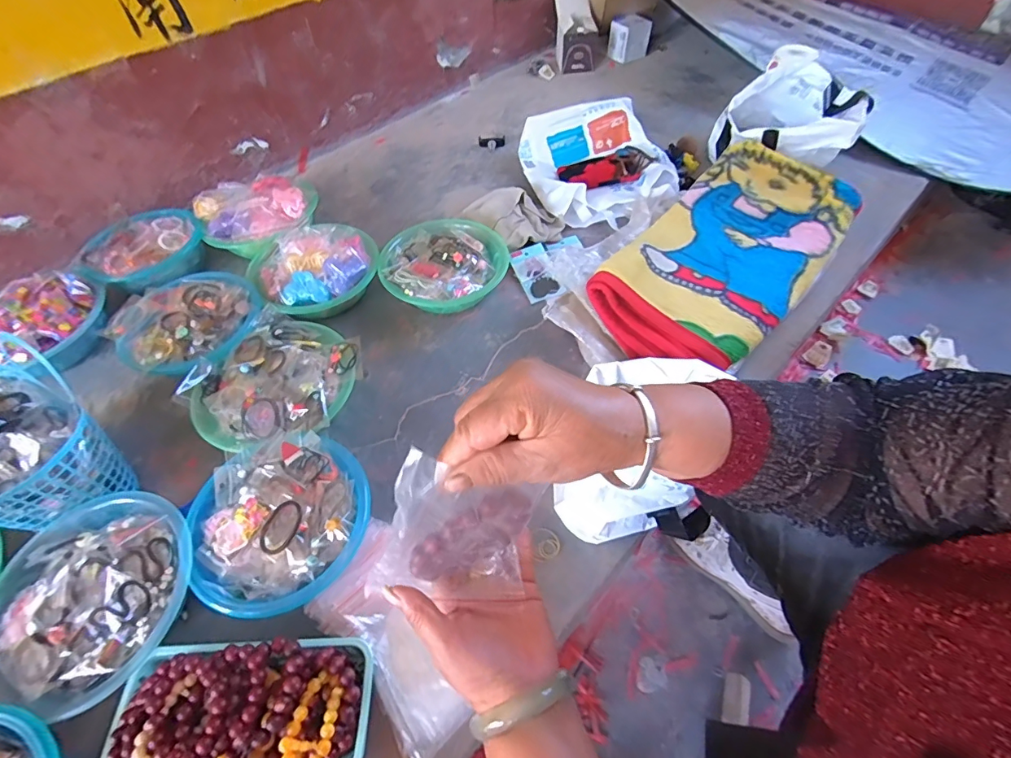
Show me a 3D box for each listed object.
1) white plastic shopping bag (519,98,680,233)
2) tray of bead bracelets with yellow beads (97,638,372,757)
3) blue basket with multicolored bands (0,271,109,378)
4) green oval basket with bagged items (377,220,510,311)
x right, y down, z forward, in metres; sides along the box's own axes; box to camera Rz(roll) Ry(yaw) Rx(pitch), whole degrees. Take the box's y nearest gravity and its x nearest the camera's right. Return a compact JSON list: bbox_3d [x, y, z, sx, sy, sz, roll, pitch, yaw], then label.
[{"bbox_3d":[0.216,-0.491,1.062,0.305,0.115,0.350,-13,55,-6],"label":"white plastic shopping bag"},{"bbox_3d":[-0.281,0.341,0.477,0.246,0.085,0.119,-3,55,1],"label":"tray of bead bracelets with yellow beads"},{"bbox_3d":[-0.822,-0.095,0.820,0.202,0.097,0.208,-1,55,2],"label":"blue basket with multicolored bands"},{"bbox_3d":[-0.118,-0.218,0.894,0.240,0.073,0.234,-19,56,-10],"label":"green oval basket with bagged items"}]

